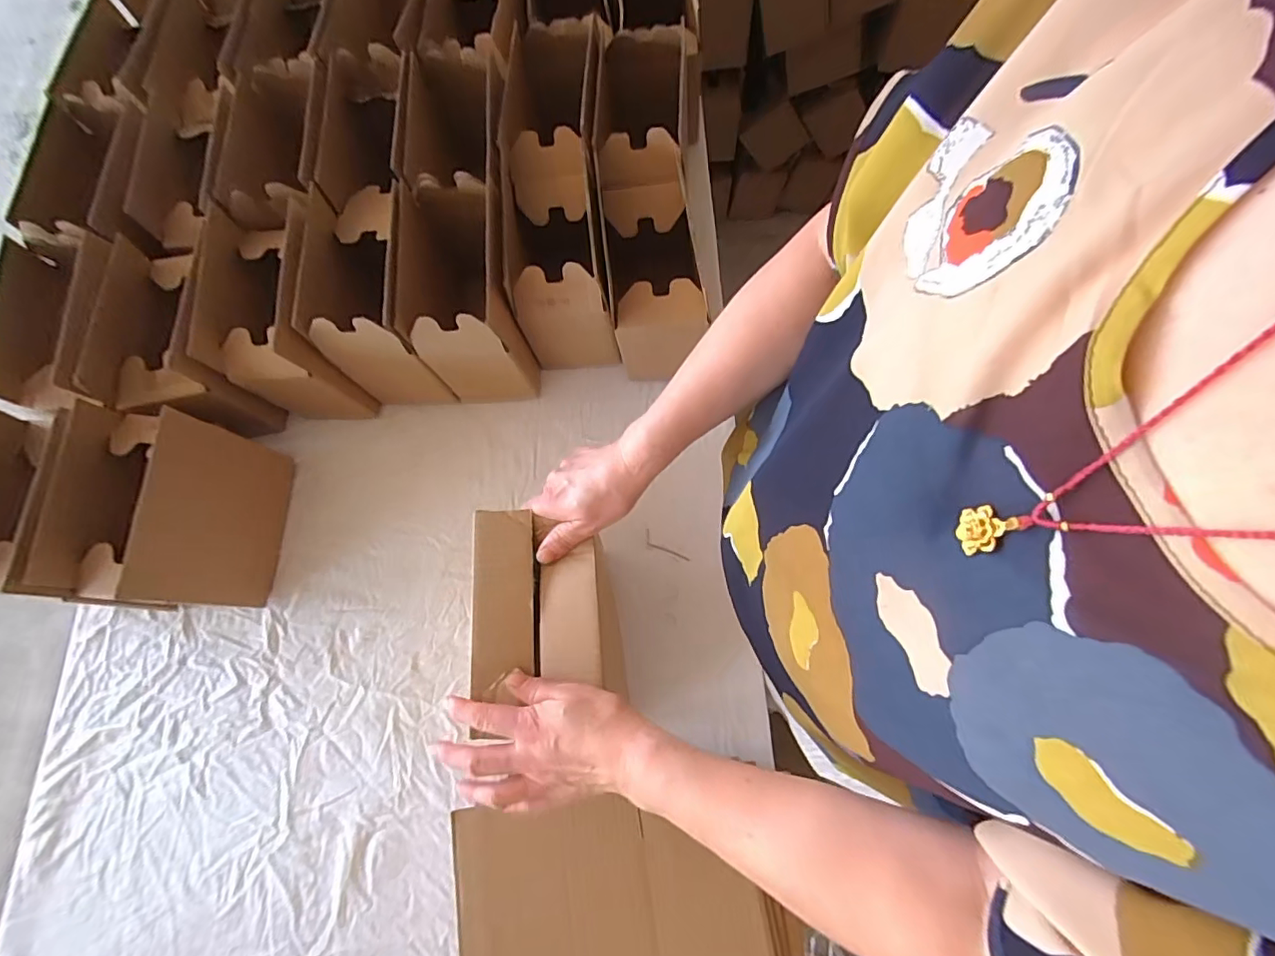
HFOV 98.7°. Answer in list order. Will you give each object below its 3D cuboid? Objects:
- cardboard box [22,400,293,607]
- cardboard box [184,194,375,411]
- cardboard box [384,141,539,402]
[{"bbox_3d":[-0.517,0.038,0.623,0.141,0.171,0.199,1,74,3],"label":"cardboard box"},{"bbox_3d":[-0.409,-0.196,0.673,0.128,0.186,0.201,-4,73,2],"label":"cardboard box"},{"bbox_3d":[-0.201,-0.221,0.671,0.122,0.187,0.216,-9,73,1],"label":"cardboard box"}]

